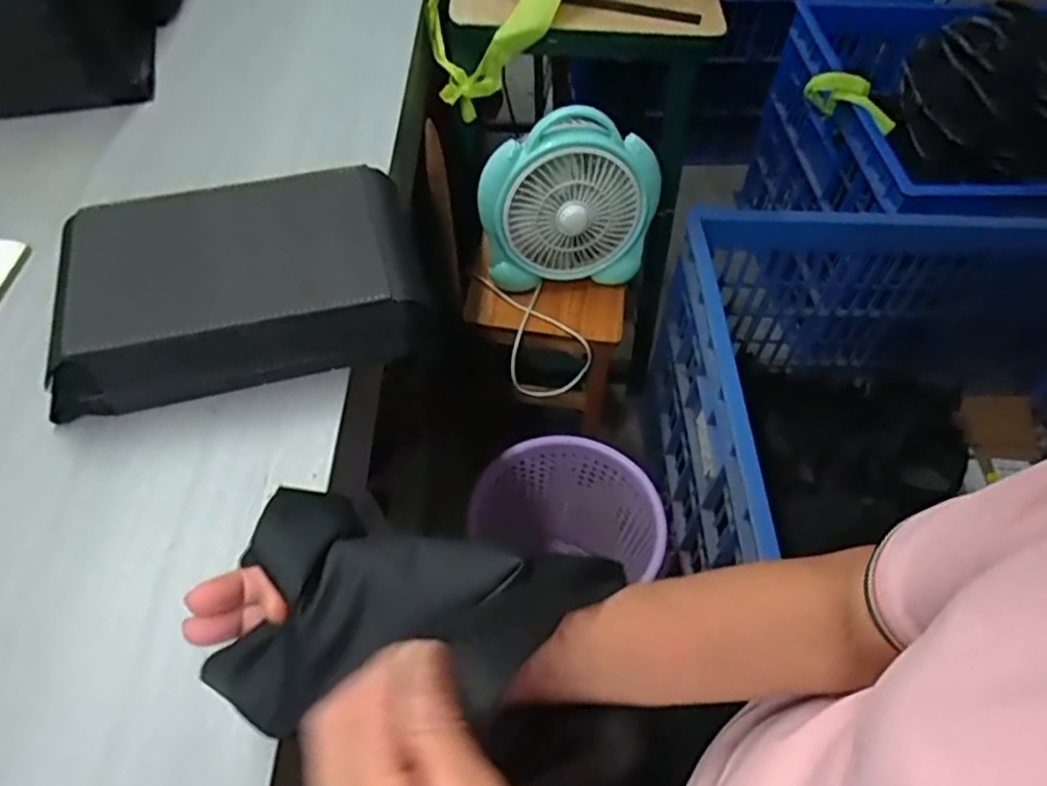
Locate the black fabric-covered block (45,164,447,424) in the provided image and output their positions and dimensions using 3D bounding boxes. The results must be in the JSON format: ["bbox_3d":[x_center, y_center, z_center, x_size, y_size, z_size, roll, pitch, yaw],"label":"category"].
[{"bbox_3d":[-0.211,-0.085,0.545,0.261,0.070,0.159,-13,55,-12],"label":"black fabric-covered block"}]

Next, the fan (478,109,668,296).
[{"bbox_3d":[0.062,-0.249,0.951,0.239,0.216,0.087,1,54,-2],"label":"fan"}]

